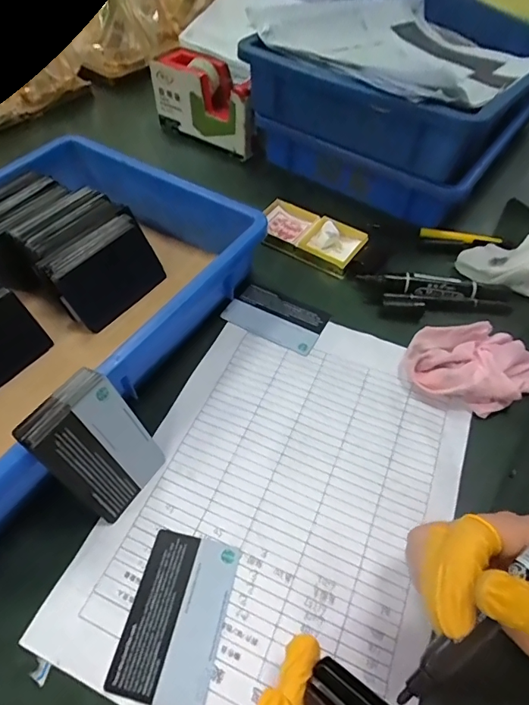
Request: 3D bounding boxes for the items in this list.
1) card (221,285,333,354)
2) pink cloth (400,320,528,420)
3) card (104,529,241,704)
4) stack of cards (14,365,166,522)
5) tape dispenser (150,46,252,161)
[{"bbox_3d":[0.011,-0.033,0.396,0.082,0.004,0.051,25,57,16],"label":"card"},{"bbox_3d":[0.182,0.008,0.358,0.135,0.026,0.072,-11,55,-10],"label":"pink cloth"},{"bbox_3d":[-0.050,0.149,0.259,0.053,0.004,0.084,12,54,7],"label":"card"},{"bbox_3d":[-0.100,0.058,0.277,0.014,0.089,0.055,14,52,36],"label":"stack of cards"},{"bbox_3d":[-0.064,-0.299,0.541,0.142,0.075,0.051,28,58,18],"label":"tape dispenser"}]

